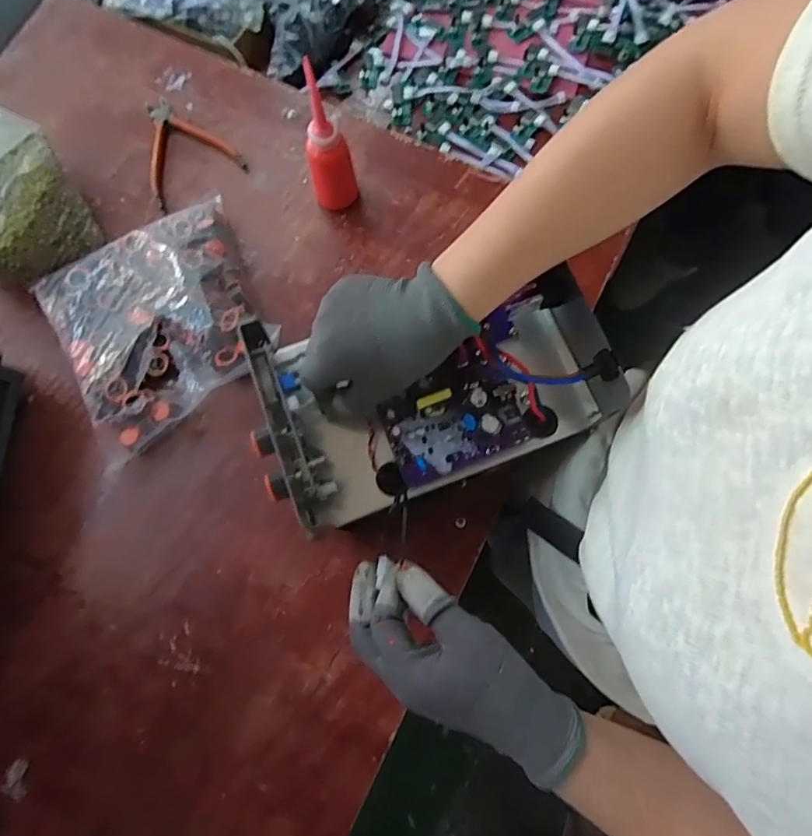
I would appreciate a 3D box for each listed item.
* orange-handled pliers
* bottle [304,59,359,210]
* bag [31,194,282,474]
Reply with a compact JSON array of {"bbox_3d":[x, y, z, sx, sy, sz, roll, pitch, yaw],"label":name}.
[{"bbox_3d":[-0.259,-0.317,0.616,0.108,0.007,0.135,-28,79,-6],"label":"orange-handled pliers"},{"bbox_3d":[-0.078,-0.269,0.531,0.045,0.156,0.044,-10,78,-2],"label":"bottle"},{"bbox_3d":[-0.252,-0.100,0.540,0.209,0.064,0.218,-29,79,-6],"label":"bag"}]

